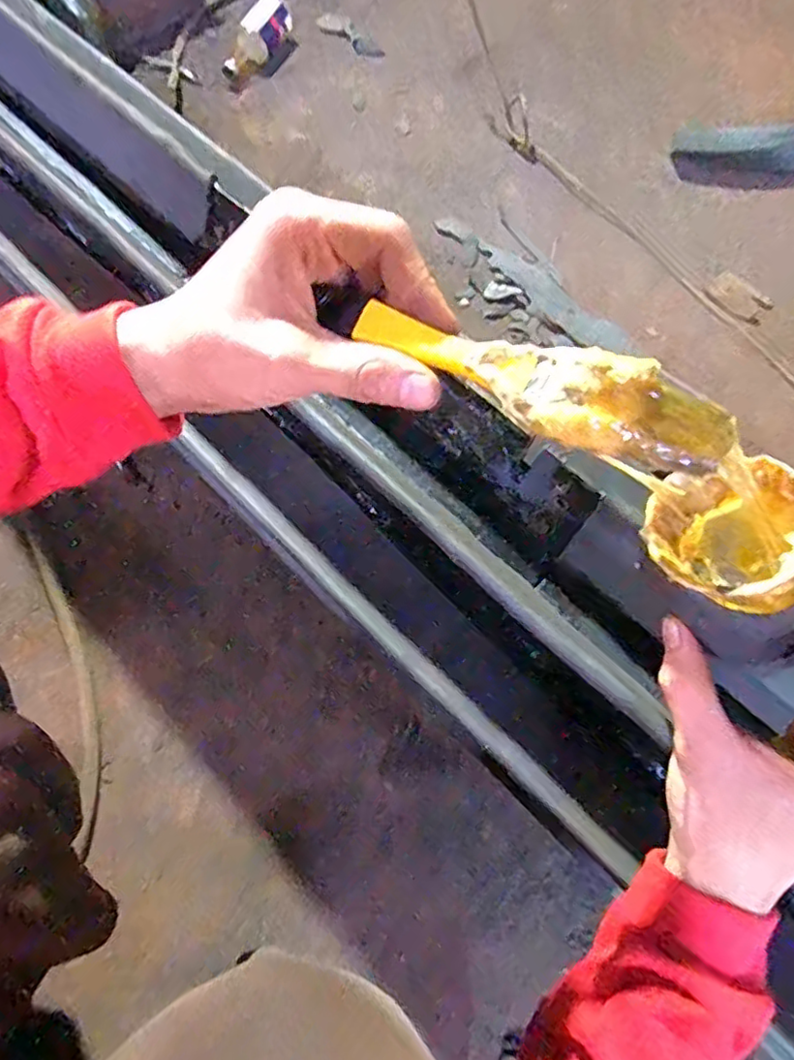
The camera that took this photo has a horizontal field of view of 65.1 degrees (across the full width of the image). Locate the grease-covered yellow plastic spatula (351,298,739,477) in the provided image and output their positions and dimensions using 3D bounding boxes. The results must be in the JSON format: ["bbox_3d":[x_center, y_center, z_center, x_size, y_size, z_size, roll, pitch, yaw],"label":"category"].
[{"bbox_3d":[0.051,-0.055,0.223,0.138,0.020,0.031,22,68,11],"label":"grease-covered yellow plastic spatula"}]

